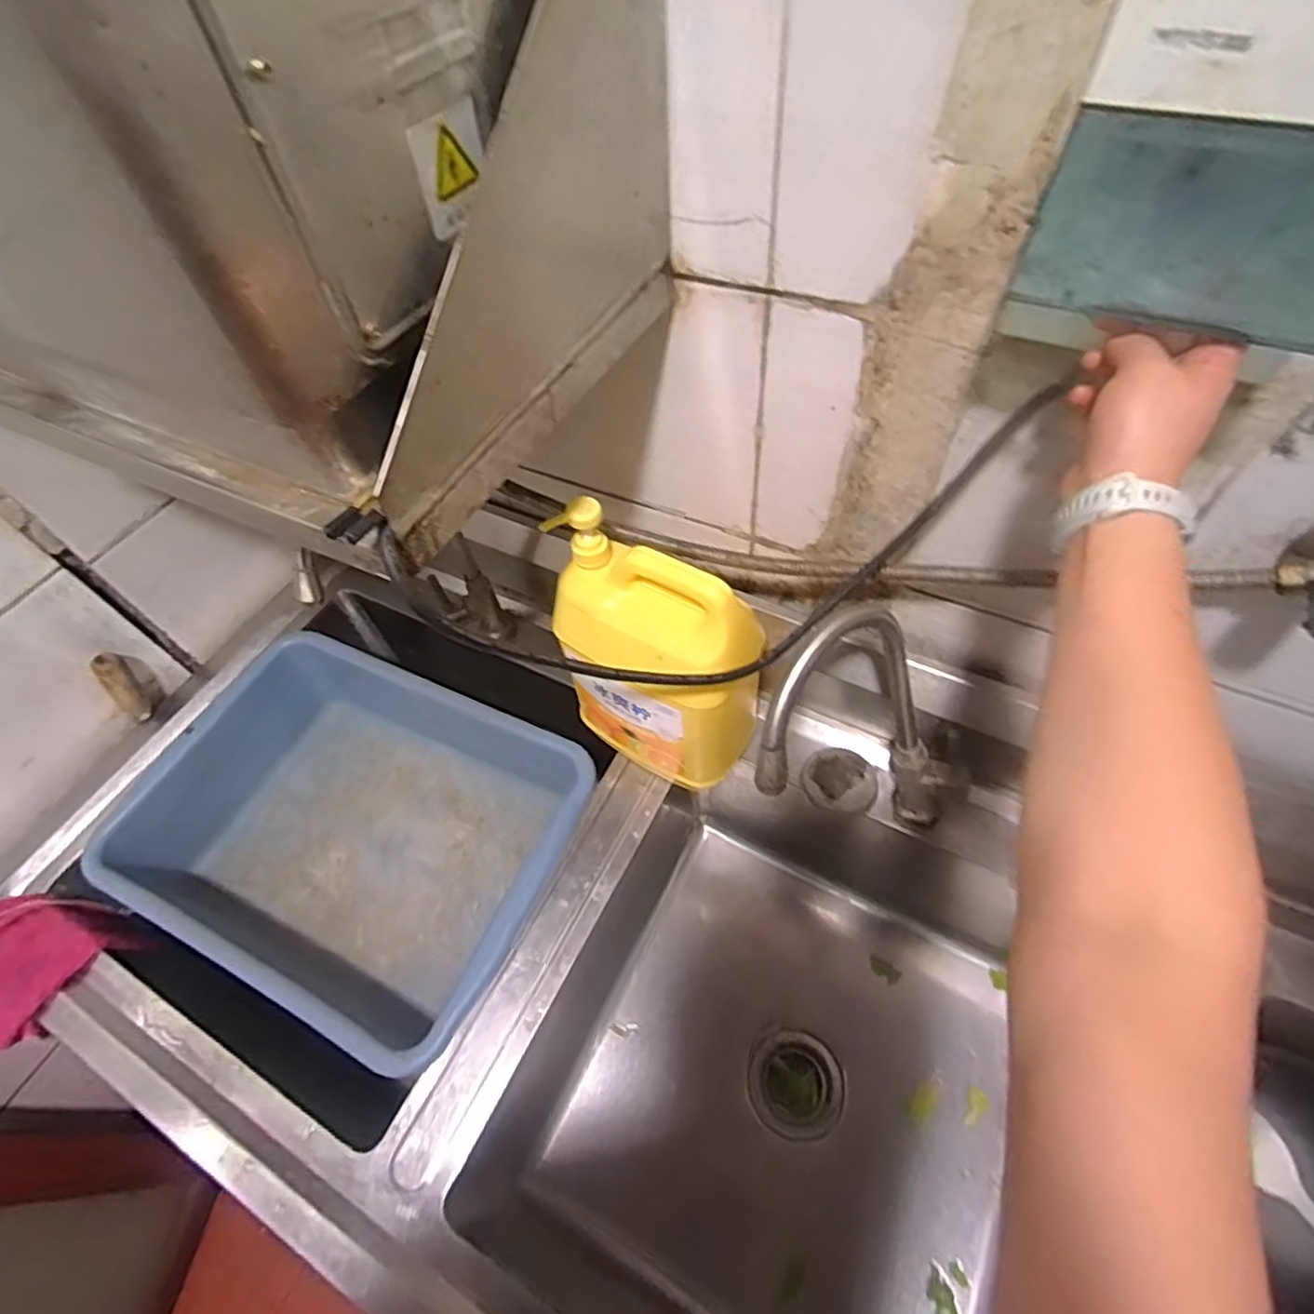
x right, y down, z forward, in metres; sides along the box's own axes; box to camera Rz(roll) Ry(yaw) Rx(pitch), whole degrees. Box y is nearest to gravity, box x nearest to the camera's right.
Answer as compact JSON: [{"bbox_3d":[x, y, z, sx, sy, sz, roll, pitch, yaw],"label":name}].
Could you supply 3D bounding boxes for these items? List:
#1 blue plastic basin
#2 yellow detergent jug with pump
[{"bbox_3d":[-0.344,0.207,0.834,0.508,0.157,0.402,21,60,18],"label":"blue plastic basin"},{"bbox_3d":[0.002,0.012,0.648,0.202,0.296,0.100,21,60,18],"label":"yellow detergent jug with pump"}]

